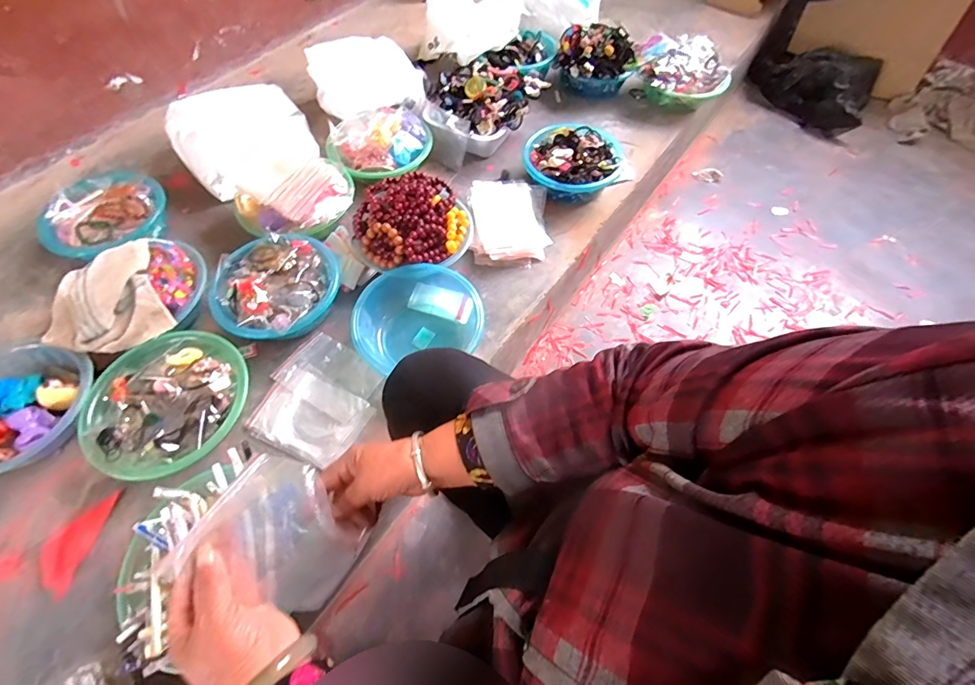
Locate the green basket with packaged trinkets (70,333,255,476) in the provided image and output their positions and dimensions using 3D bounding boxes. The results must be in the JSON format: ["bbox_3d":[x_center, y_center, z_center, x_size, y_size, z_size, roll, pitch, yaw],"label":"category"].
[{"bbox_3d":[-0.508,0.095,0.674,0.211,0.082,0.226,0,60,0],"label":"green basket with packaged trinkets"}]

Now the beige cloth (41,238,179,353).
[{"bbox_3d":[-0.658,-0.071,0.712,0.187,0.057,0.208,-27,63,-15],"label":"beige cloth"}]

